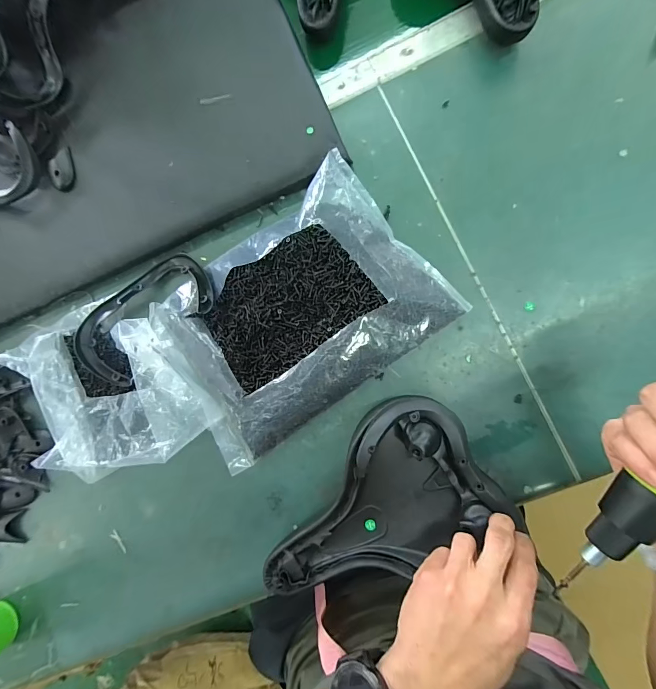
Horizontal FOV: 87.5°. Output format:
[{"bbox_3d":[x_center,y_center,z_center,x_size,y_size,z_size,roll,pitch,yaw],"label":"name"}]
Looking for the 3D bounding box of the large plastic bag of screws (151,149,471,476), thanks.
[{"bbox_3d":[-0.039,-0.038,0.386,0.309,0.040,0.222,-35,81,4],"label":"large plastic bag of screws"}]

